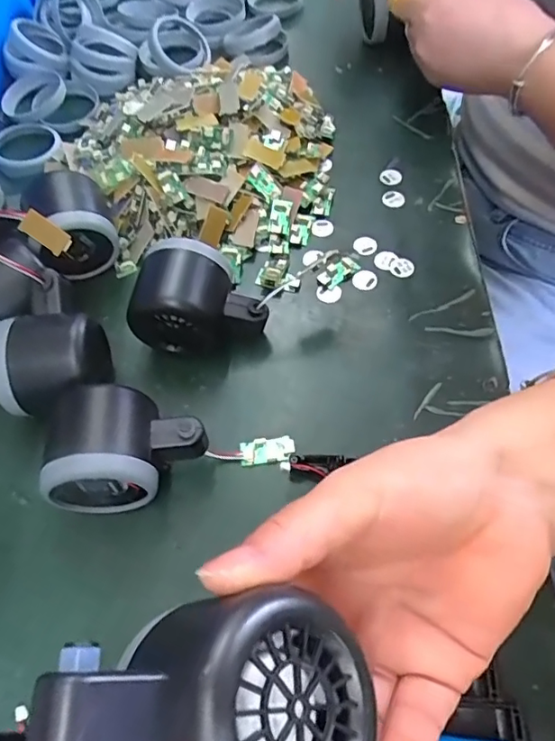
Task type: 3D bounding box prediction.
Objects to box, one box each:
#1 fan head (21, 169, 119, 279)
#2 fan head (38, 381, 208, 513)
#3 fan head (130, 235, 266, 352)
[{"bbox_3d":[-0.144,-0.104,0.385,0.054,0.048,0.052,-19,60,-9],"label":"fan head"},{"bbox_3d":[-0.080,0.044,0.296,0.076,0.054,0.059,5,59,5],"label":"fan head"},{"bbox_3d":[-0.049,-0.043,0.344,0.080,0.055,0.052,5,59,5],"label":"fan head"}]

